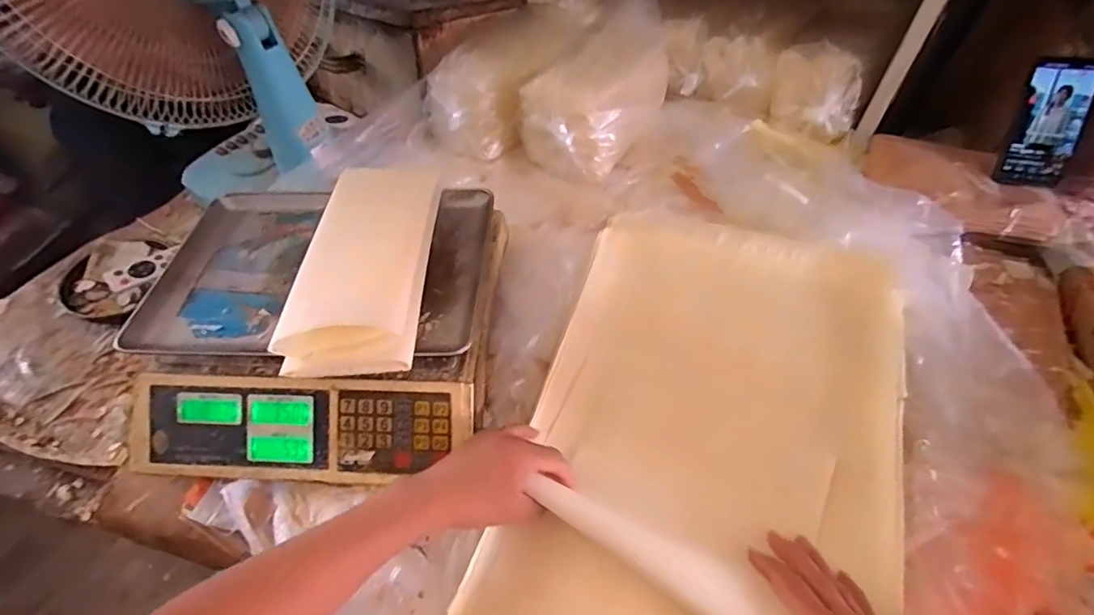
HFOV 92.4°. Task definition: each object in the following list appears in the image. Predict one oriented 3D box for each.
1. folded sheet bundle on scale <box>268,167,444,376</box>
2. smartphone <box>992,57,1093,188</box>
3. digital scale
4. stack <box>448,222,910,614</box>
[{"bbox_3d":[-0.168,-0.052,0.502,0.121,0.055,0.238,-1,51,0],"label":"folded sheet bundle on scale"},{"bbox_3d":[0.644,-0.236,0.674,0.073,0.153,0.013,14,19,21],"label":"smartphone"},{"bbox_3d":[-0.228,0.007,0.552,0.344,0.088,0.316,3,51,3],"label":"digital scale"},{"bbox_3d":[0.161,0.108,0.512,0.334,0.041,0.506,15,53,13],"label":"stack"}]

